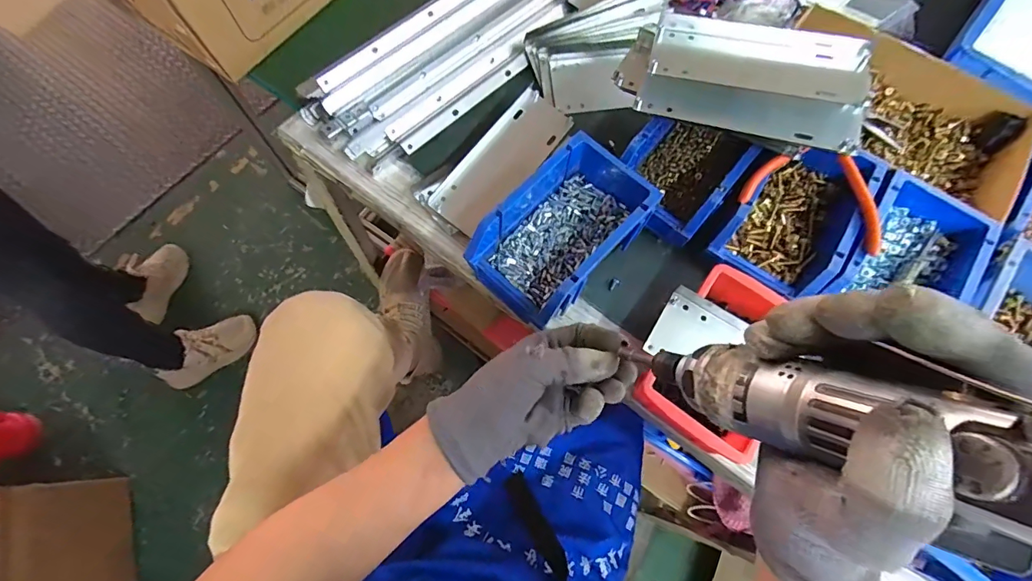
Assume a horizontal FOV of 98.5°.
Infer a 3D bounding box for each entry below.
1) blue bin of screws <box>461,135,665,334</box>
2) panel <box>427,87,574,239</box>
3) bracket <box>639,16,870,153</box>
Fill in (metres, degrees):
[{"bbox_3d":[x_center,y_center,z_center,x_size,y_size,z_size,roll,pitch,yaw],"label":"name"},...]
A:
[{"bbox_3d":[0.044,-0.058,0.421,0.109,0.068,0.172,40,75,12],"label":"blue bin of screws"},{"bbox_3d":[-0.013,-0.140,0.472,0.059,0.019,0.178,35,74,11],"label":"panel"},{"bbox_3d":[0.208,-0.191,0.397,0.200,0.038,0.105,17,71,5],"label":"bracket"}]

